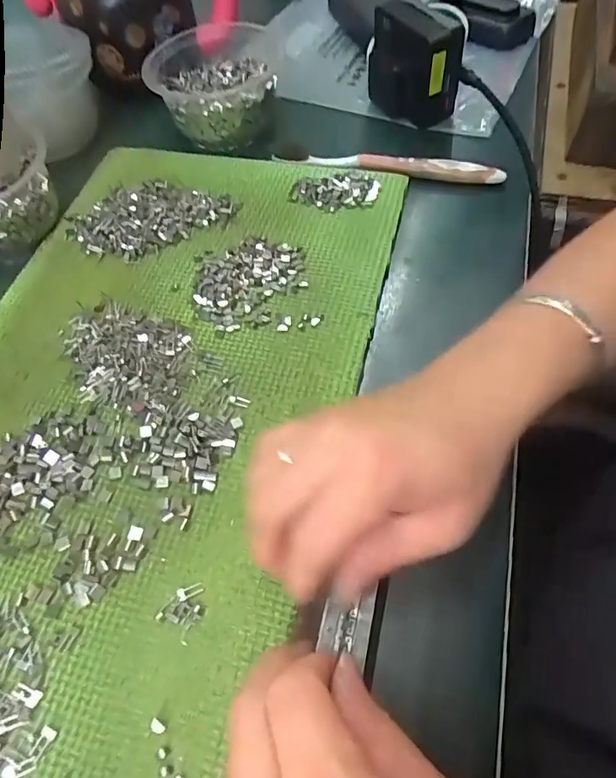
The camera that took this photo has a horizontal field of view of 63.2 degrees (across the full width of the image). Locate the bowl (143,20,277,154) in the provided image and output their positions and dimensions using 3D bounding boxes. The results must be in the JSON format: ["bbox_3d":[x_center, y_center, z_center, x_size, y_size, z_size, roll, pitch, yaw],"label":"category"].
[{"bbox_3d":[-0.080,-0.264,0.430,0.108,0.044,0.130,-5,60,1],"label":"bowl"}]

